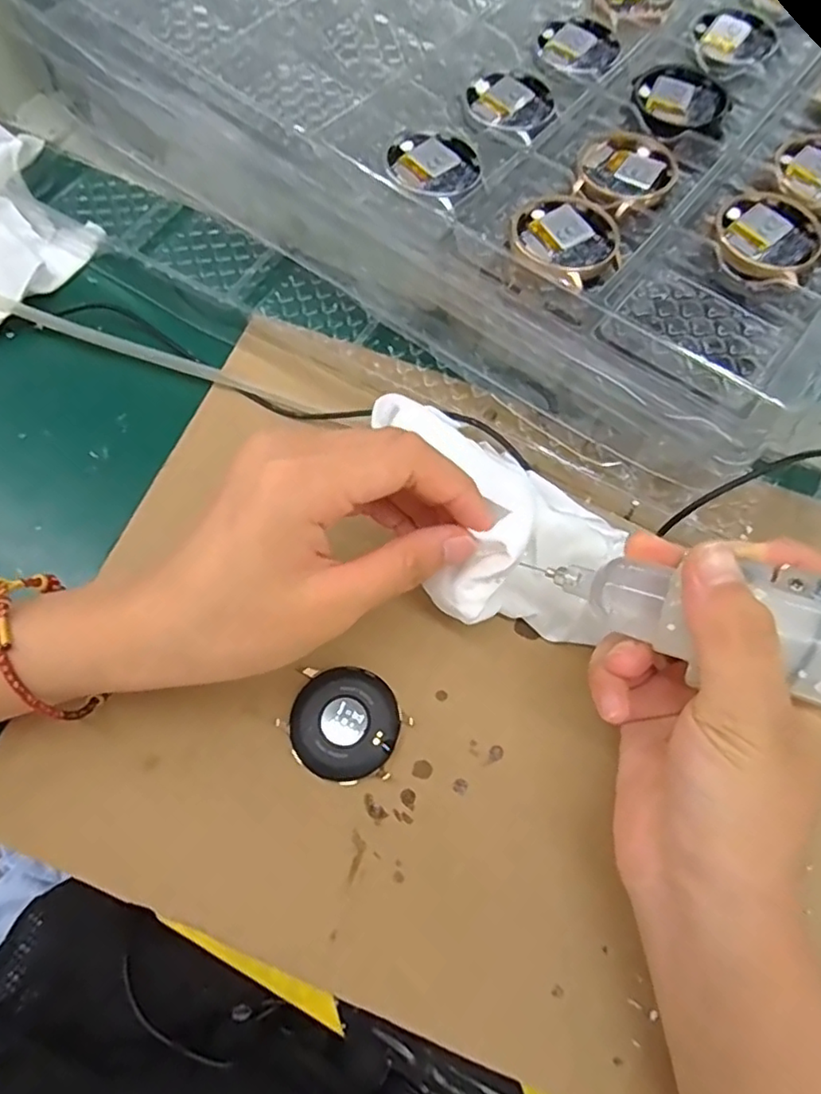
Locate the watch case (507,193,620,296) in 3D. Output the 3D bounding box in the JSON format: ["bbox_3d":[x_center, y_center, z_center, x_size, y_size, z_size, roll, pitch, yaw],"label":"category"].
[{"bbox_3d":[0.066,-0.127,0.258,0.048,0.012,0.047,42,75,13],"label":"watch case"}]

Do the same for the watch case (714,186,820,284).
[{"bbox_3d":[0.154,-0.135,0.265,0.043,0.004,0.046,39,74,12],"label":"watch case"}]

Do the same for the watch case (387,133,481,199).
[{"bbox_3d":[0.011,-0.169,0.273,0.039,0.011,0.038,-41,75,-14],"label":"watch case"}]

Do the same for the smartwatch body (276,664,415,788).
[{"bbox_3d":[-0.026,0.070,0.247,0.046,0.008,0.043,24,74,7],"label":"smartwatch body"}]

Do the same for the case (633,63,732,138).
[{"bbox_3d":[0.129,-0.216,0.297,0.041,0.004,0.043,-21,71,-8],"label":"case"}]

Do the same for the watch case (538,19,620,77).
[{"bbox_3d":[0.085,-0.251,0.310,0.039,0.004,0.043,-8,70,-4],"label":"watch case"}]

